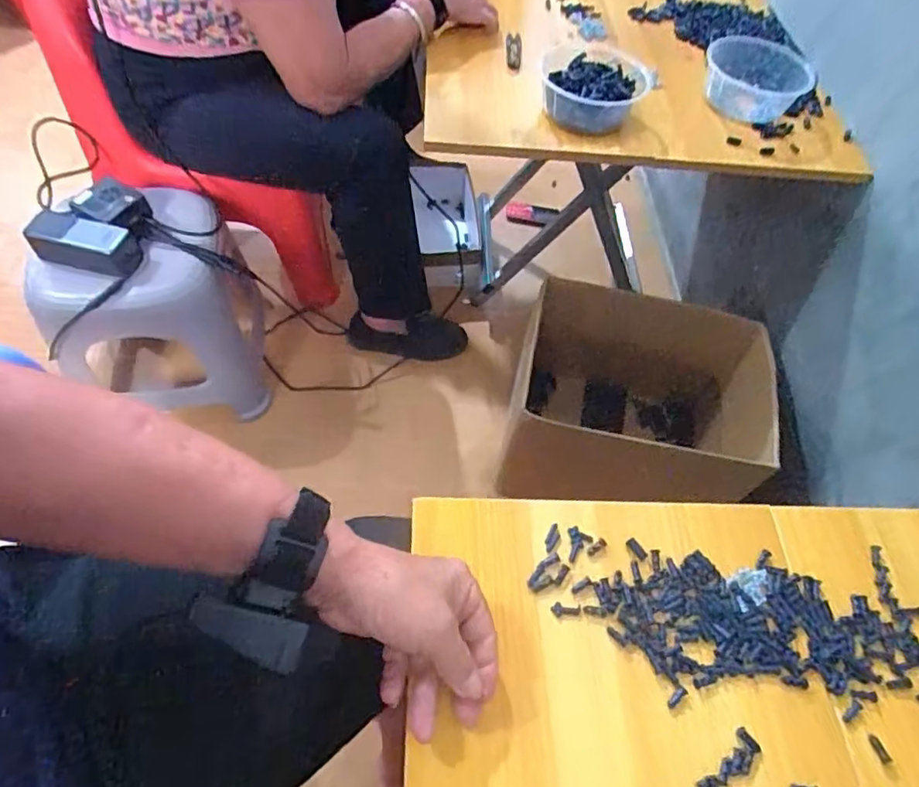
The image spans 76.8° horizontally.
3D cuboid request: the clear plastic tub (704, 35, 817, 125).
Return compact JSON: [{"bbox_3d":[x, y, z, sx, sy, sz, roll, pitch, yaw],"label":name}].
[{"bbox_3d":[0.426,-0.454,0.829,0.140,0.060,0.141,3,58,-4],"label":"clear plastic tub"}]

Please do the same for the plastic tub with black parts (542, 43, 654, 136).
[{"bbox_3d":[0.185,-0.421,0.795,0.139,0.053,0.151,3,58,-4],"label":"plastic tub with black parts"}]

